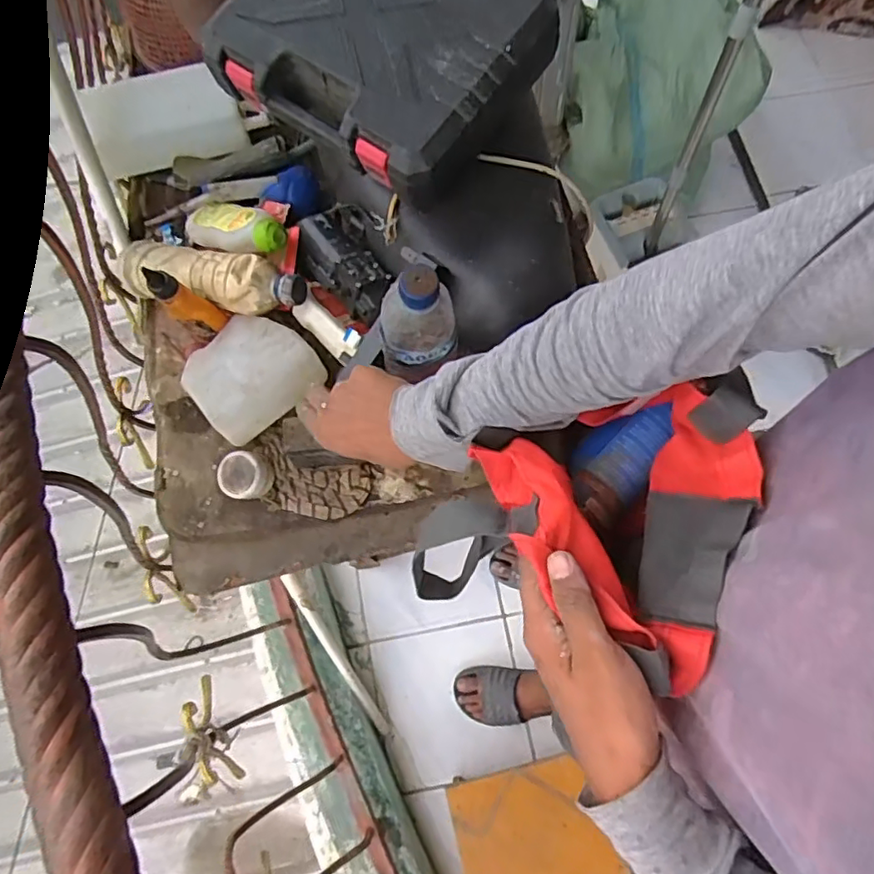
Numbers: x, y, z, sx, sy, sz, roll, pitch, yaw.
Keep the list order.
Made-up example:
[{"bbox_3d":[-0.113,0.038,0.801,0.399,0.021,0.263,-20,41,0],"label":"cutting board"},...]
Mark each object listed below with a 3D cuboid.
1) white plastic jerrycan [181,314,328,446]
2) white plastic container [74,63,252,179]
[{"bbox_3d":[-0.197,-0.070,0.625,0.124,0.036,0.119,-41,78,-12],"label":"white plastic jerrycan"},{"bbox_3d":[-0.336,-0.396,0.737,0.178,0.066,0.094,-17,74,-5],"label":"white plastic container"}]

